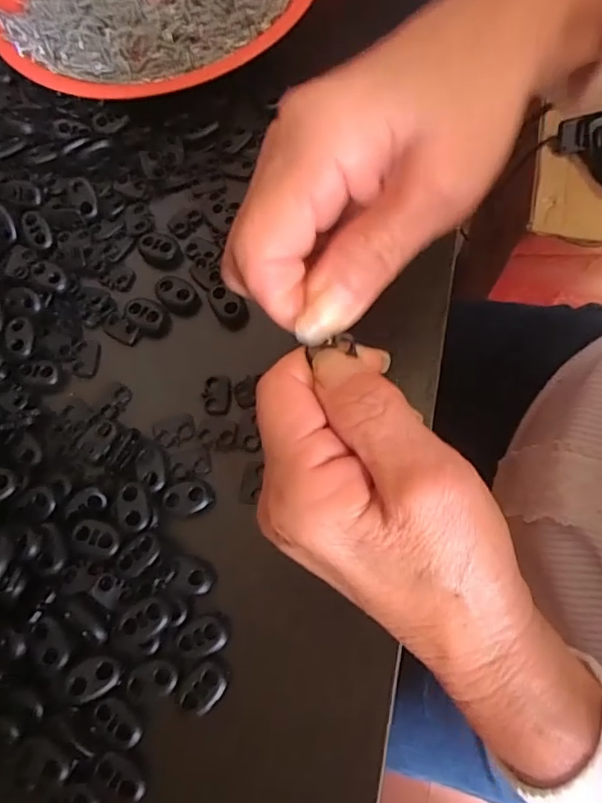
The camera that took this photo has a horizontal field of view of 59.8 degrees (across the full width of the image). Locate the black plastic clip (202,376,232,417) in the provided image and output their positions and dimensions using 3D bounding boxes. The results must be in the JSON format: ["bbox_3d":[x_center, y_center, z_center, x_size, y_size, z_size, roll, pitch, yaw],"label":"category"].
[{"bbox_3d":[-0.039,-0.003,0.241,0.013,0.004,0.020,-3,71,4],"label":"black plastic clip"}]

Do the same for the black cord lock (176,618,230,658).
[{"bbox_3d":[-0.039,0.093,0.206,0.020,0.004,0.013,-17,71,-1],"label":"black cord lock"}]

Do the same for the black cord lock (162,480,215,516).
[{"bbox_3d":[-0.049,0.041,0.224,0.021,0.004,0.016,1,72,5],"label":"black cord lock"}]

